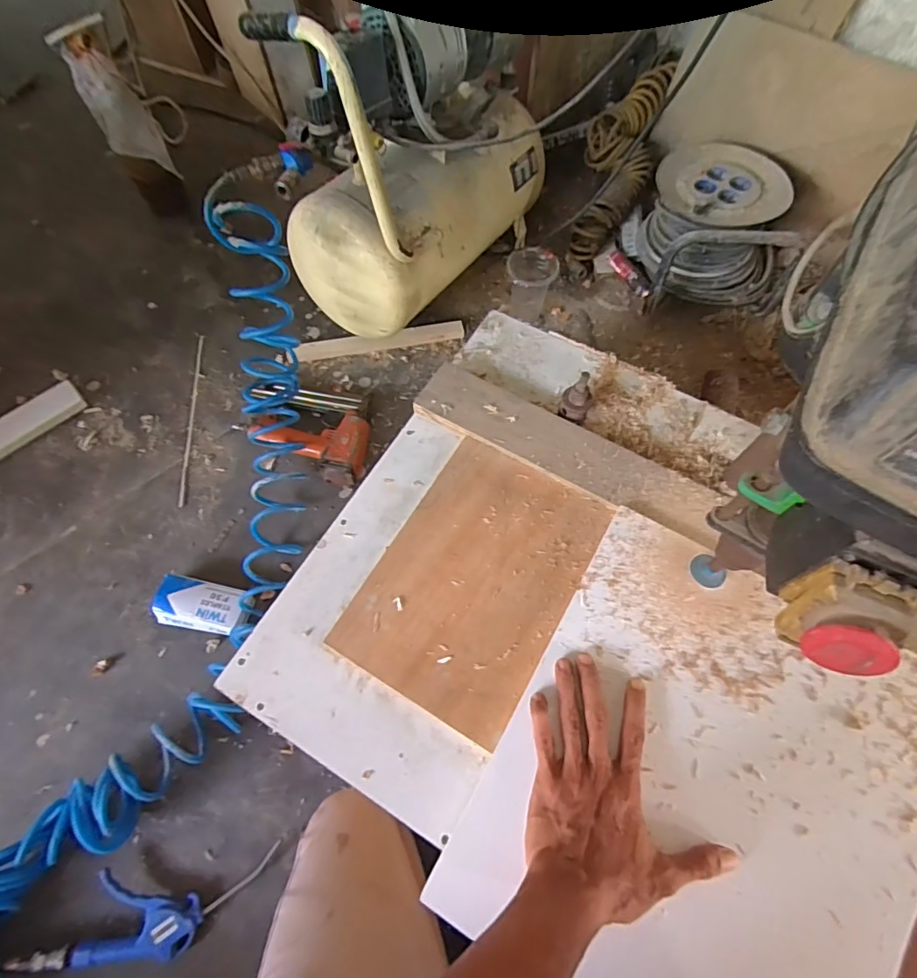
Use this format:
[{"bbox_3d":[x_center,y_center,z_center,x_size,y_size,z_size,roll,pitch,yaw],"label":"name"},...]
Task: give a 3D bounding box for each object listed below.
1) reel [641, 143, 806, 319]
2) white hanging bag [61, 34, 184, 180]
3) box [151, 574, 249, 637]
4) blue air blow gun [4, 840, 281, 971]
[{"bbox_3d":[0.444,-0.455,0.951,0.203,0.201,0.267,3,64,2],"label":"reel"},{"bbox_3d":[-0.594,-0.664,0.917,0.088,0.206,0.061,-24,66,-11],"label":"white hanging bag"},{"bbox_3d":[-0.365,0.169,0.749,0.136,0.038,0.067,10,65,5],"label":"box"},{"bbox_3d":[-0.359,0.491,0.605,0.278,0.024,0.093,-6,64,-3],"label":"blue air blow gun"}]

